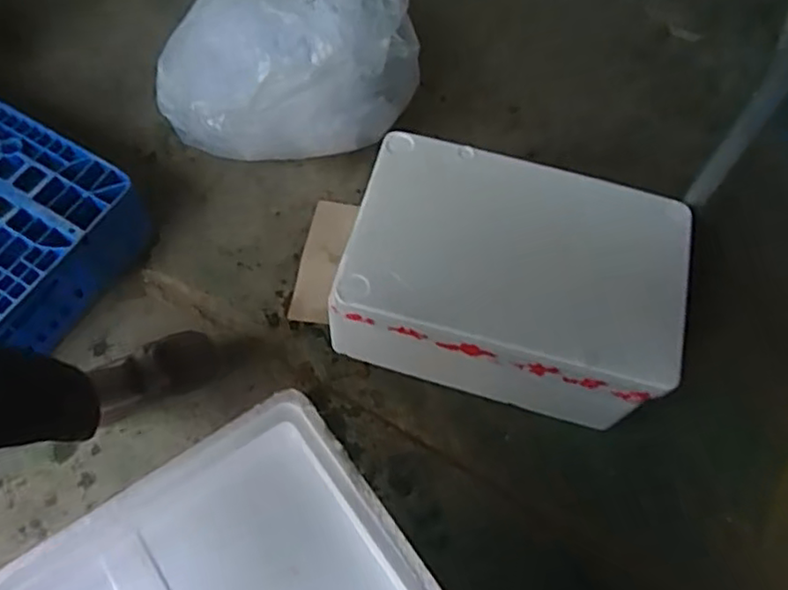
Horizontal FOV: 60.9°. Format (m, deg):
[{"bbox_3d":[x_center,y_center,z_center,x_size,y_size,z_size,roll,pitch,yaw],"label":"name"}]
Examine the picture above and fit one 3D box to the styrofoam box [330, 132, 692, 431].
[{"bbox_3d":[0.158,-0.014,0.979,0.441,0.251,0.276,15,64,5],"label":"styrofoam box"}]

